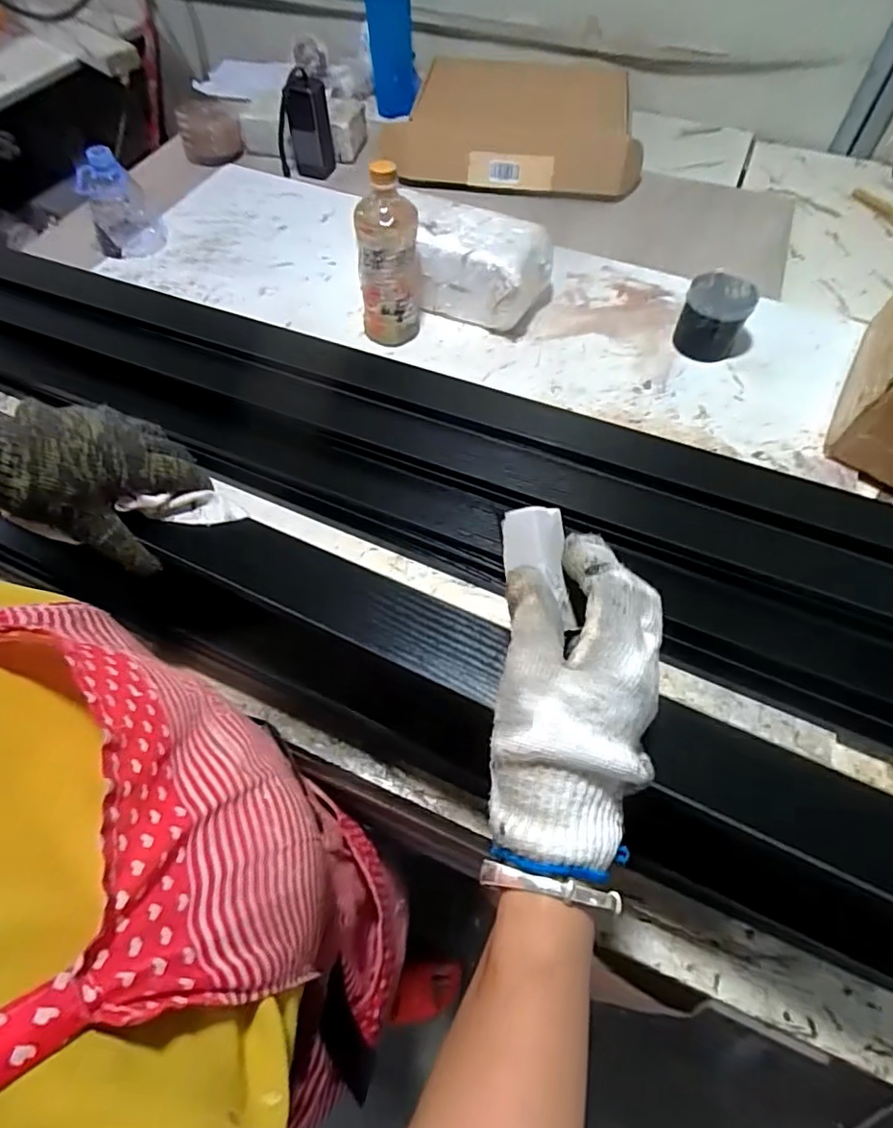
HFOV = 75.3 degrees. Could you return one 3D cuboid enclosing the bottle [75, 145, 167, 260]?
[{"bbox_3d":[-0.491,-0.545,0.859,0.093,0.127,0.099,-18,60,-12],"label":"bottle"}]

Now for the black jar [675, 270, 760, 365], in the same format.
[{"bbox_3d":[0.347,-0.323,0.759,0.079,0.086,0.081,0,58,-1],"label":"black jar"}]

